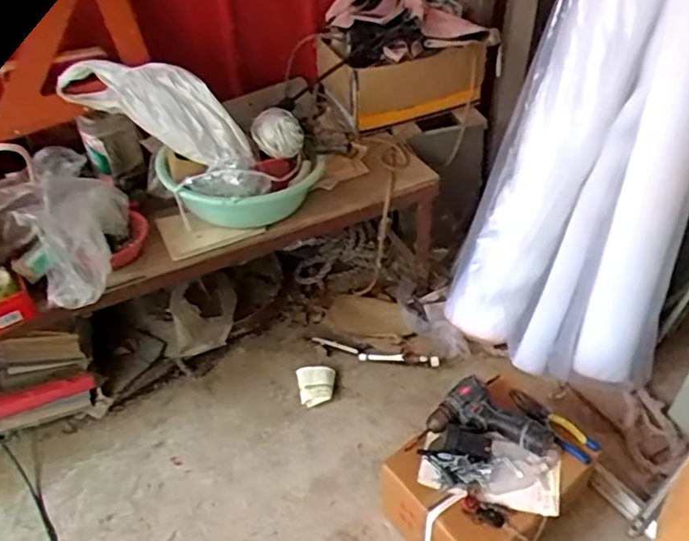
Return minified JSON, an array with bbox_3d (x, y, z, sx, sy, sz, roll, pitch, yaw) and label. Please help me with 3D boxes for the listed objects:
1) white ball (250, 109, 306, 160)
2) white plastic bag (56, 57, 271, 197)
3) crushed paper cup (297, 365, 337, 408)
[{"bbox_3d":[-0.146,-0.294,1.326,0.108,0.085,0.076,-11,42,-9],"label":"white ball"},{"bbox_3d":[-0.412,-0.341,1.319,0.588,0.183,0.156,29,51,31],"label":"white plastic bag"},{"bbox_3d":[-0.065,0.274,1.471,0.095,0.041,0.095,-10,42,-8],"label":"crushed paper cup"}]

